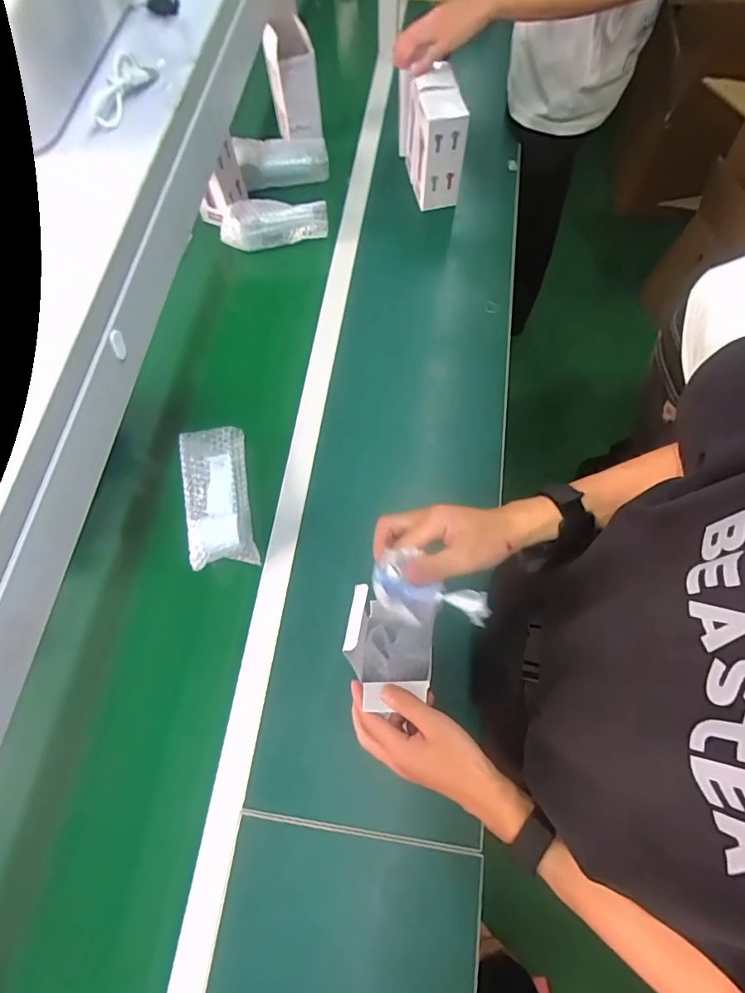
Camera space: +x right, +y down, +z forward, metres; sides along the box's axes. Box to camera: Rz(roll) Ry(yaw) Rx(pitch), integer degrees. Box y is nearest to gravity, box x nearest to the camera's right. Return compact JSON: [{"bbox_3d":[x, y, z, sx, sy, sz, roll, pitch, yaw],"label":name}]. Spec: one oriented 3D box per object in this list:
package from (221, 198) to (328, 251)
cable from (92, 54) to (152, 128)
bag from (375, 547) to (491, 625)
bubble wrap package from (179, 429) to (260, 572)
[{"bbox_3d":[-0.182,-0.502,0.859,0.198,0.064,0.053,-4,73,0],"label":"package"},{"bbox_3d":[-0.173,-0.278,0.319,0.019,0.011,0.062,17,74,6],"label":"cable"},{"bbox_3d":[0.045,0.075,0.366,0.094,0.032,0.049,21,74,-10],"label":"bag"},{"bbox_3d":[-0.229,-0.002,0.692,0.091,0.048,0.205,-11,73,-2],"label":"bubble wrap package"}]

